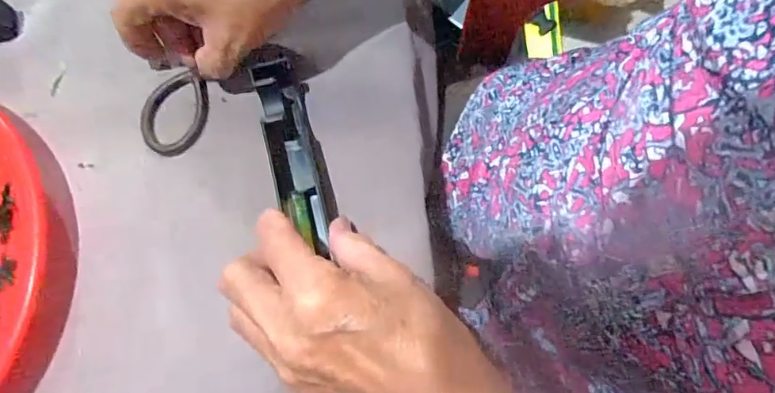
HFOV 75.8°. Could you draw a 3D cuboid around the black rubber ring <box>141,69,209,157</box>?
[{"bbox_3d":[-0.135,-0.053,0.319,0.036,0.010,0.056,21,76,8],"label":"black rubber ring"}]

